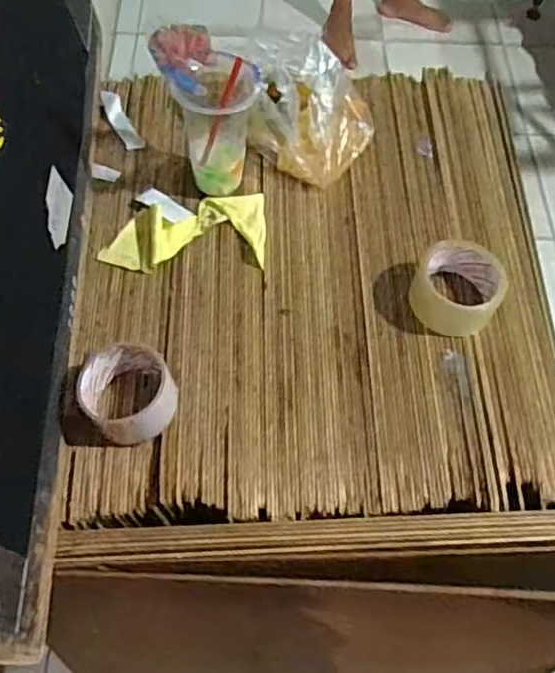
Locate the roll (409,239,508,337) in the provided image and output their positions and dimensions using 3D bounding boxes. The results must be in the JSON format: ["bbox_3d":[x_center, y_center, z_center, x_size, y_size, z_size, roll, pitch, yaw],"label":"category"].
[{"bbox_3d":[0.194,-0.056,0.707,0.092,0.058,0.091,1,61,-1],"label":"roll"}]

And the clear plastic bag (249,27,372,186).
[{"bbox_3d":[0.041,-0.277,0.793,0.146,0.100,0.148,0,61,-2],"label":"clear plastic bag"}]

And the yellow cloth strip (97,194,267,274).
[{"bbox_3d":[-0.103,-0.120,0.746,0.182,0.023,0.094,-5,61,-5],"label":"yellow cloth strip"}]

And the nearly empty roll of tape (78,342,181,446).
[{"bbox_3d":[-0.138,0.052,0.630,0.089,0.048,0.093,1,61,-1],"label":"nearly empty roll of tape"}]

